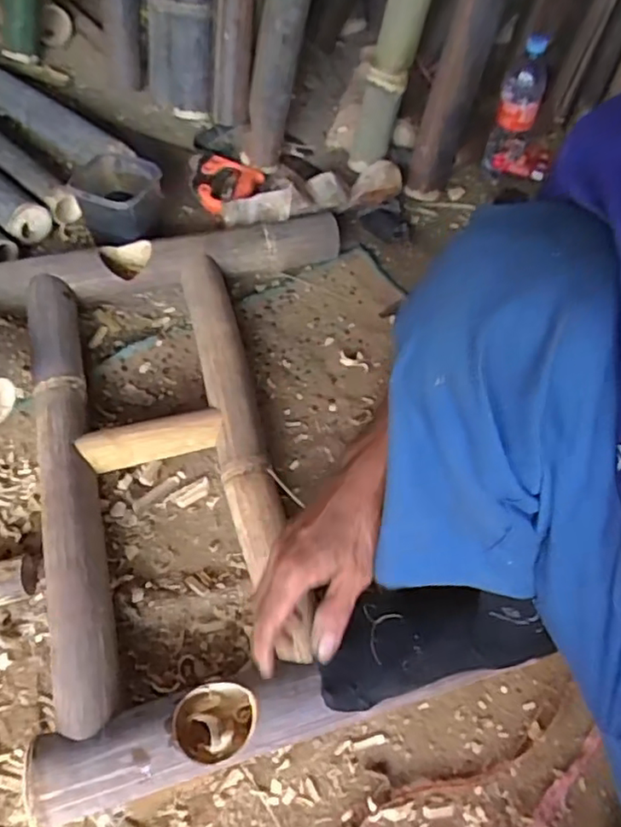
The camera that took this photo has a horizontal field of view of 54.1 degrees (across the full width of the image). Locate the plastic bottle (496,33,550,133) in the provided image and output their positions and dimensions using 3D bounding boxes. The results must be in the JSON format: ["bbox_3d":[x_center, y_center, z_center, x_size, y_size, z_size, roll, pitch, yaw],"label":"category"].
[{"bbox_3d":[0.366,-0.559,1.031,0.067,0.143,0.055,14,33,4],"label":"plastic bottle"}]

